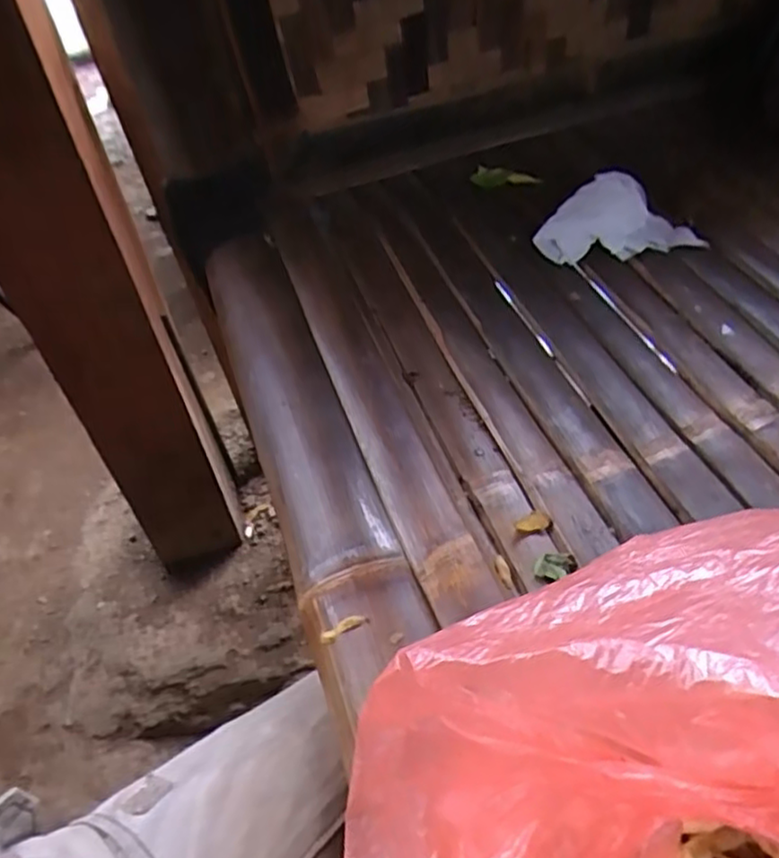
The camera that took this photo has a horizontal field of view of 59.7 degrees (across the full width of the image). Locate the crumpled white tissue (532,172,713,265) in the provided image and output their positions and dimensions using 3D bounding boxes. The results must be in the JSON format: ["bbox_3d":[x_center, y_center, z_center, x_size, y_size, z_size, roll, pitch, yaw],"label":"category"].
[{"bbox_3d":[0.162,-0.153,0.490,0.109,0.030,0.065,-1,49,6],"label":"crumpled white tissue"}]

